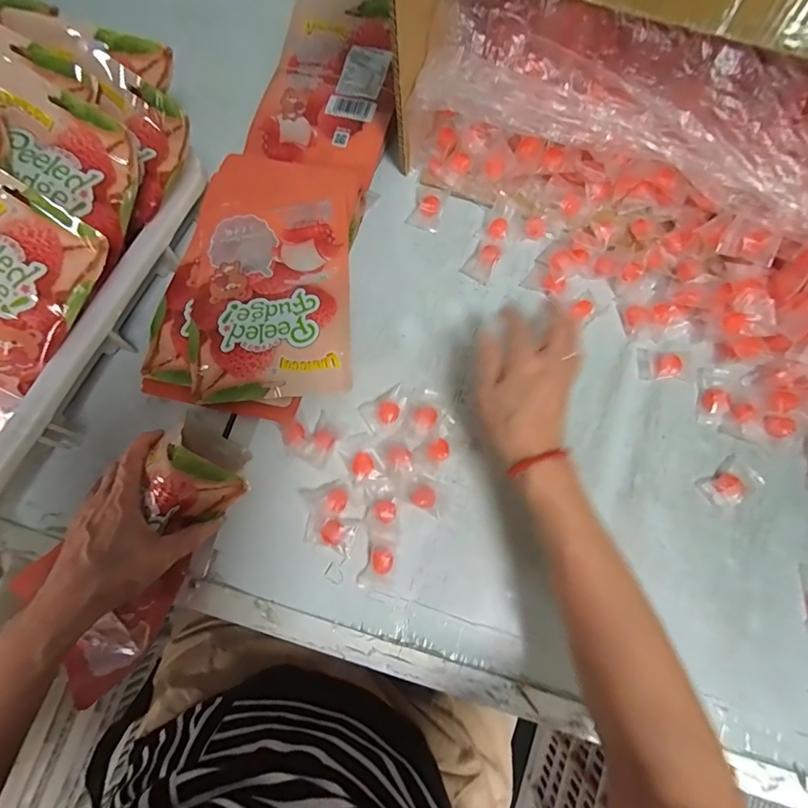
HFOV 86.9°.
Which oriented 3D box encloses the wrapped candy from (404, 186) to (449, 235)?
[{"bbox_3d":[0.026,-0.219,0.472,0.036,0.017,0.055,19,77,6],"label":"wrapped candy"}]

